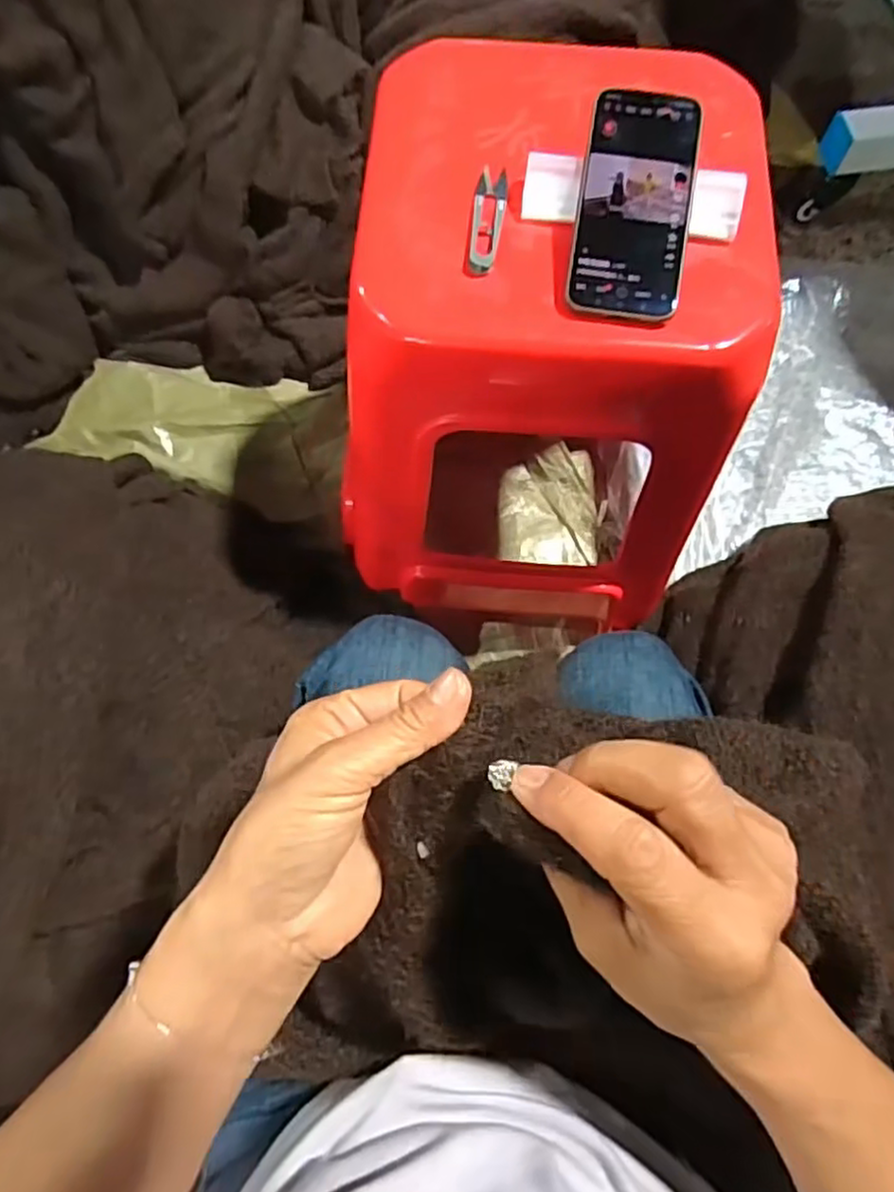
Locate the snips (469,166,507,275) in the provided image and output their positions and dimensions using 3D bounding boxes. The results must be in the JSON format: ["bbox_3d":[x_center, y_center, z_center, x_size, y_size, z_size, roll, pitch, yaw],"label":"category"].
[{"bbox_3d":[0.029,-0.270,0.499,0.022,0.005,0.097,8,71,2],"label":"snips"}]

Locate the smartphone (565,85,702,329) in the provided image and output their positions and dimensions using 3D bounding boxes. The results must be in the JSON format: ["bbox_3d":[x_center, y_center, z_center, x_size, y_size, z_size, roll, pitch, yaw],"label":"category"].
[{"bbox_3d":[0.128,-0.268,0.476,0.075,0.010,0.159,9,85,2],"label":"smartphone"}]

